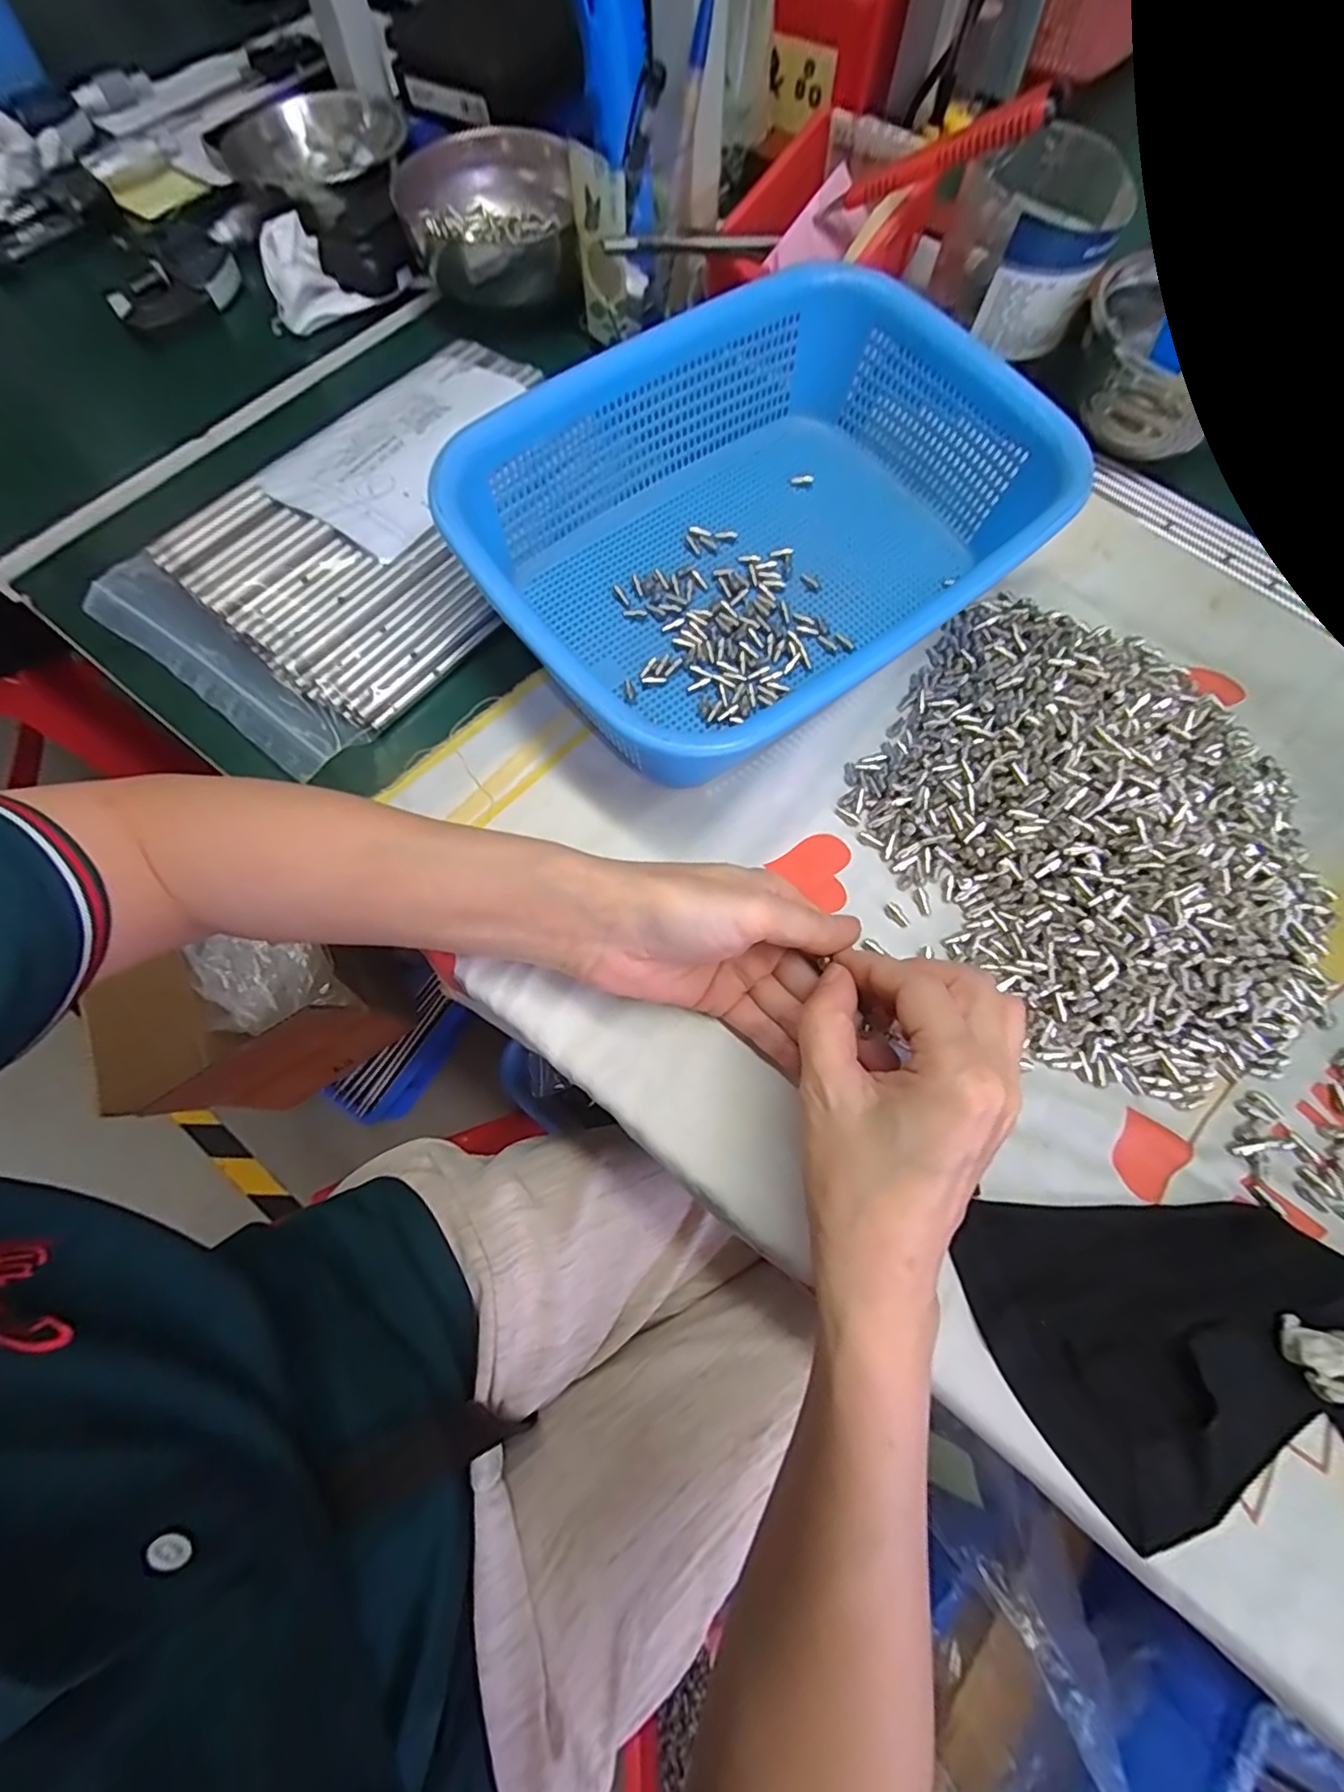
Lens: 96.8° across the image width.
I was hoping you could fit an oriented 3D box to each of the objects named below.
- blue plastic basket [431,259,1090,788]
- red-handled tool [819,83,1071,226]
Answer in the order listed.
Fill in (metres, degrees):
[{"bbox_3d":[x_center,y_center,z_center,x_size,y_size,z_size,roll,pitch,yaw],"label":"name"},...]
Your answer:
[{"bbox_3d":[0.044,-0.183,0.302,0.272,0.070,0.201,-39,77,-13],"label":"blue plastic basket"},{"bbox_3d":[0.144,-0.417,0.341,0.129,0.015,0.016,11,69,32],"label":"red-handled tool"}]

